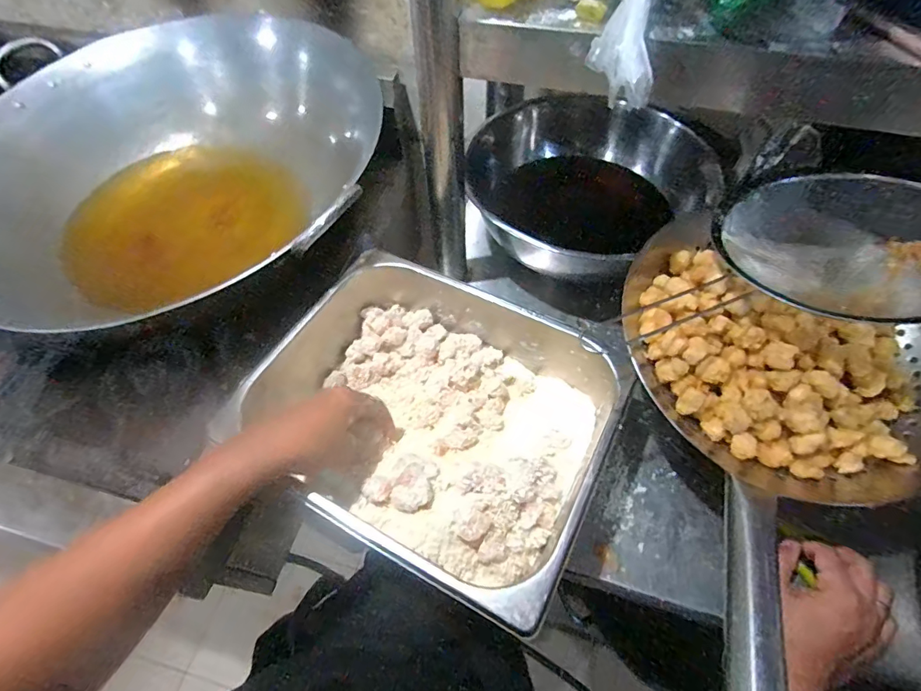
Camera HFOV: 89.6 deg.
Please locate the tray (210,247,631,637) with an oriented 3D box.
[{"bbox_3d":[-0.023,0.061,0.464,0.314,0.087,0.250,24,61,16],"label":"tray"}]

